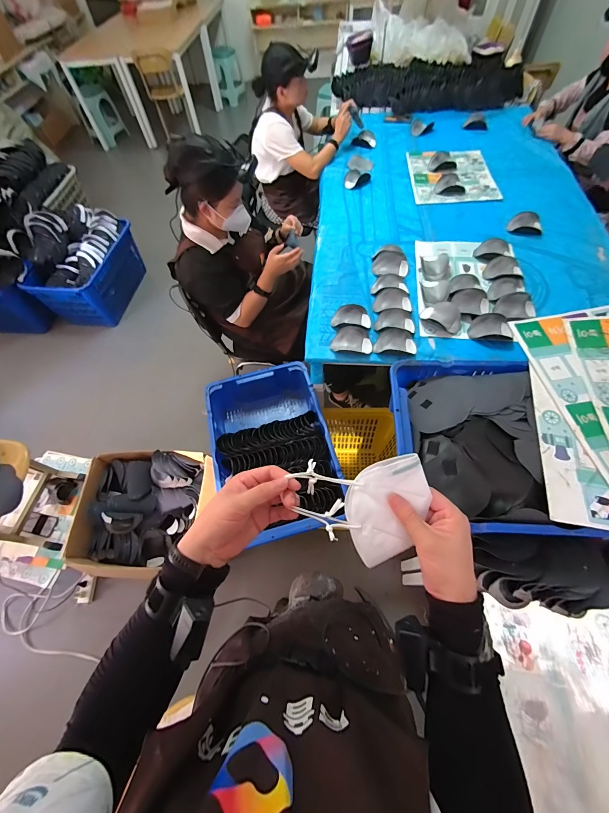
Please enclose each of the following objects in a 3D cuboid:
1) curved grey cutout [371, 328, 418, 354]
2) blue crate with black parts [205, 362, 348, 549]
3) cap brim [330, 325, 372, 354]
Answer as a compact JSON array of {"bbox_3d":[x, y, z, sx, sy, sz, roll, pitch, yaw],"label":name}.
[{"bbox_3d":[0.309,-0.222,1.083,0.143,0.027,0.086,1,61,4],"label":"curved grey cutout"},{"bbox_3d":[-0.118,0.166,1.239,0.419,0.174,0.660,-15,61,-4],"label":"blue crate with black parts"},{"bbox_3d":[0.162,-0.230,1.094,0.136,0.036,0.094,1,61,5],"label":"cap brim"}]

